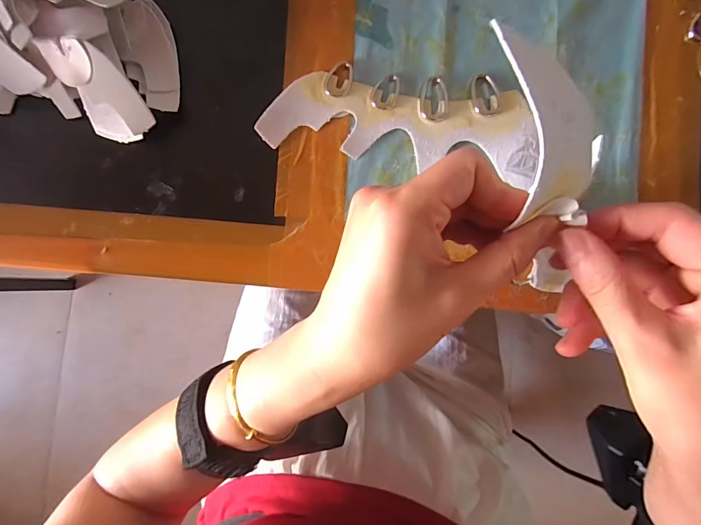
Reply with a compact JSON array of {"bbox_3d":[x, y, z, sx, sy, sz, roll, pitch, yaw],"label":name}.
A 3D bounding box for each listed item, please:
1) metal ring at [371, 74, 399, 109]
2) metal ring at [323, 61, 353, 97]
[{"bbox_3d":[0.025,-0.124,0.270,0.019,0.004,0.026,12,89,2],"label":"metal ring"},{"bbox_3d":[-0.009,-0.134,0.271,0.020,0.004,0.029,11,89,2],"label":"metal ring"}]

